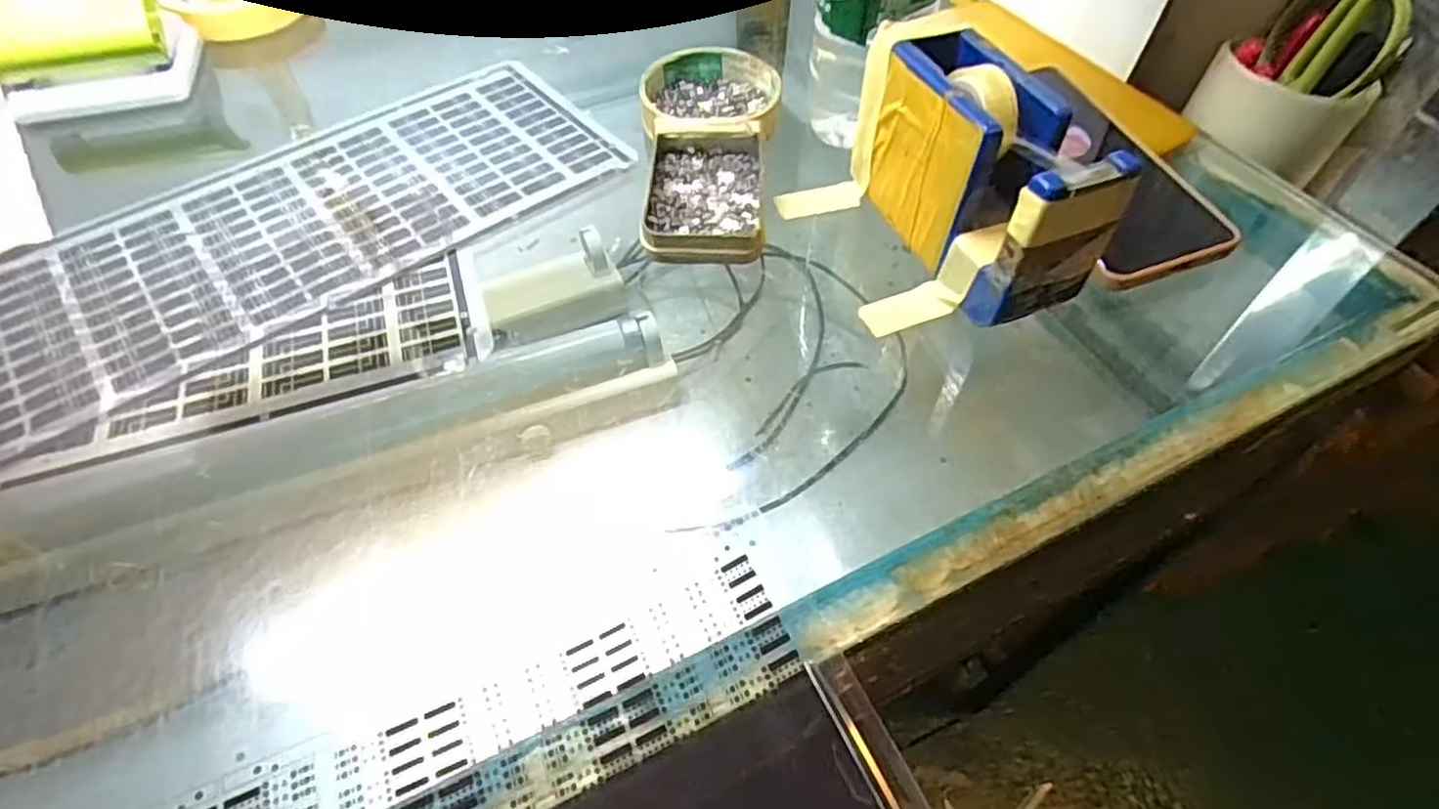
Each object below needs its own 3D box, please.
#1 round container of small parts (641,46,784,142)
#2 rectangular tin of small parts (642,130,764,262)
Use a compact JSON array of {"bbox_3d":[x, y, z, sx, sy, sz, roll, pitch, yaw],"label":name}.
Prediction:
[{"bbox_3d":[-0.005,-0.182,0.414,0.079,0.017,0.079,0,54,0],"label":"round container of small parts"},{"bbox_3d":[-0.007,-0.112,0.367,0.059,0.014,0.094,1,54,0],"label":"rectangular tin of small parts"}]

